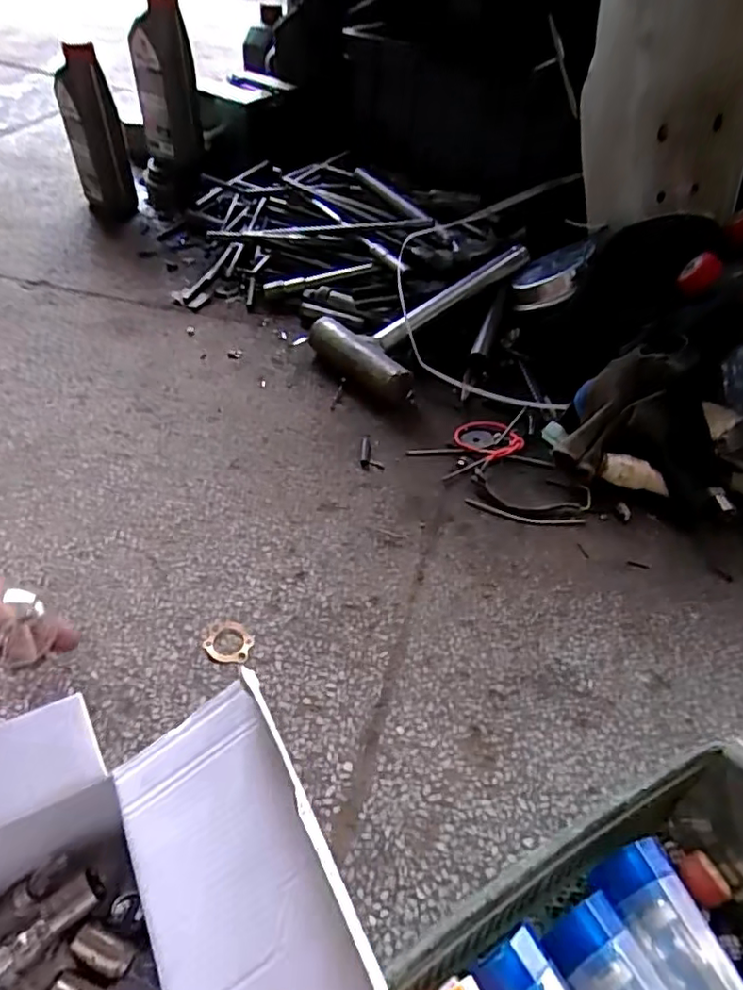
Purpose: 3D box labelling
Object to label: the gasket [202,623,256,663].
[{"bbox_3d":[-0.111,0.115,0.470,0.036,0.004,0.031,20,48,13],"label":"gasket"}]

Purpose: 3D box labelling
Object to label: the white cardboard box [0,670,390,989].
[{"bbox_3d":[-0.118,0.197,0.282,0.198,0.127,0.172,-12,49,-16],"label":"white cardboard box"}]

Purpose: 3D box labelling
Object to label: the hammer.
[{"bbox_3d":[0.057,-0.237,0.770,0.151,0.083,0.303,30,51,21],"label":"hammer"}]

